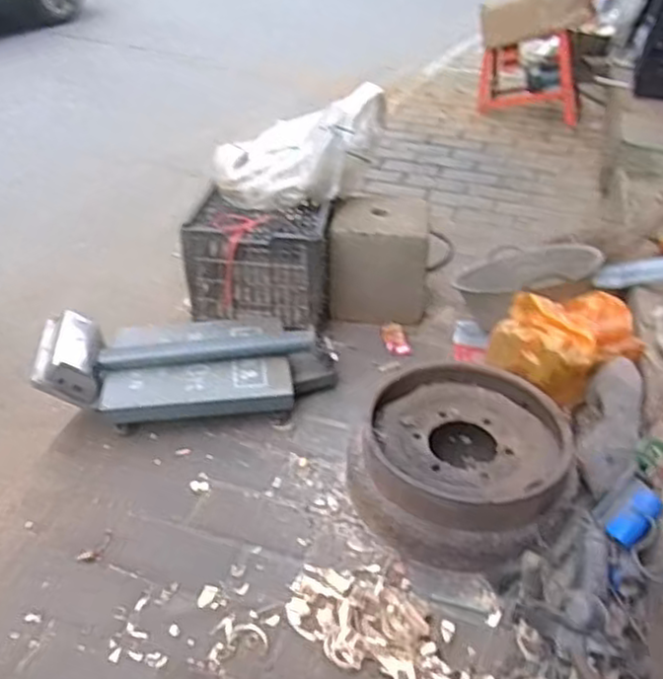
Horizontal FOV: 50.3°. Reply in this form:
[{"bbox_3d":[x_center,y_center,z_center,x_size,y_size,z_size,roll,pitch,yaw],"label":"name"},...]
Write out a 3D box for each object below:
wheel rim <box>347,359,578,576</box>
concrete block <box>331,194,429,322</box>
[{"bbox_3d":[0.262,0.235,1.403,0.416,0.148,0.430,16,36,19],"label":"wheel rim"},{"bbox_3d":[0.136,-0.209,1.972,0.264,0.305,0.213,6,34,4],"label":"concrete block"}]

